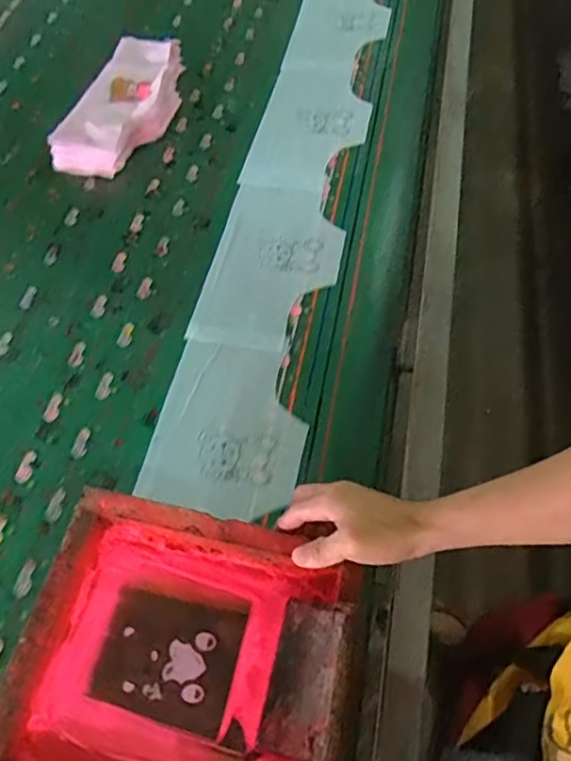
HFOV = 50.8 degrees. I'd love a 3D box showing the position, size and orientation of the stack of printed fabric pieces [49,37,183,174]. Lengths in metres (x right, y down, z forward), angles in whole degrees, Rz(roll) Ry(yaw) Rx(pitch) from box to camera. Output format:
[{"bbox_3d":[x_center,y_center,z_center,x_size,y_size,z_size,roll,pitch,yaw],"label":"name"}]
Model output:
[{"bbox_3d":[-0.256,-0.448,0.974,0.146,0.057,0.294,18,62,14],"label":"stack of printed fabric pieces"}]

